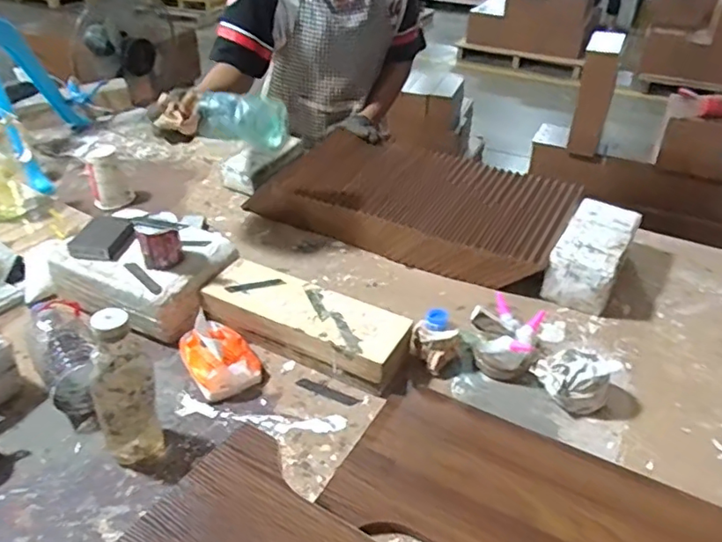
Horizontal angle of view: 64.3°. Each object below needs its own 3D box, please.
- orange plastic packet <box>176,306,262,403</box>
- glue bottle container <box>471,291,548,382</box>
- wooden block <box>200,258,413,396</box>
[{"bbox_3d":[-0.216,0.124,0.878,0.102,0.066,0.129,-18,41,-26],"label":"orange plastic packet"},{"bbox_3d":[0.226,0.102,0.893,0.095,0.086,0.098,1,36,-1],"label":"glue bottle container"},{"bbox_3d":[-0.086,0.080,0.920,0.335,0.063,0.119,17,38,20],"label":"wooden block"}]

